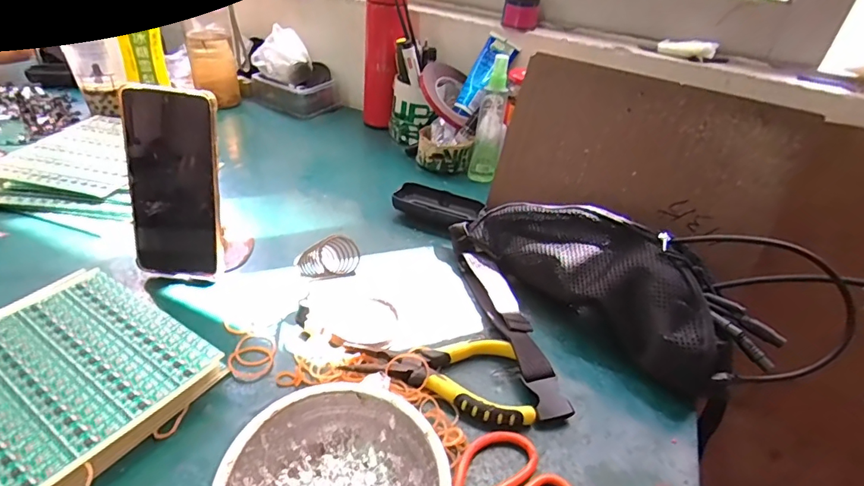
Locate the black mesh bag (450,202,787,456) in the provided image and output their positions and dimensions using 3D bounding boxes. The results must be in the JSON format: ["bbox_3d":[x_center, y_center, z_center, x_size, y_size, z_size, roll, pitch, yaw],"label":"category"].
[{"bbox_3d":[0.154,0.030,0.454,0.089,0.095,0.295,-21,43,-35],"label":"black mesh bag"}]

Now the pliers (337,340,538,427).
[{"bbox_3d":[0.009,0.098,0.383,0.150,0.017,0.070,14,35,10],"label":"pliers"}]

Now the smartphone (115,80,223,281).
[{"bbox_3d":[-0.227,-0.048,0.422,0.081,0.173,0.018,5,21,1],"label":"smartphone"}]

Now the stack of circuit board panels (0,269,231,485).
[{"bbox_3d":[-0.277,0.107,0.317,0.178,0.031,0.201,25,38,24],"label":"stack of circuit board panels"}]

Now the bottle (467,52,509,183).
[{"bbox_3d":[0.084,-0.170,0.664,0.041,0.167,0.036,11,34,6],"label":"bottle"}]

